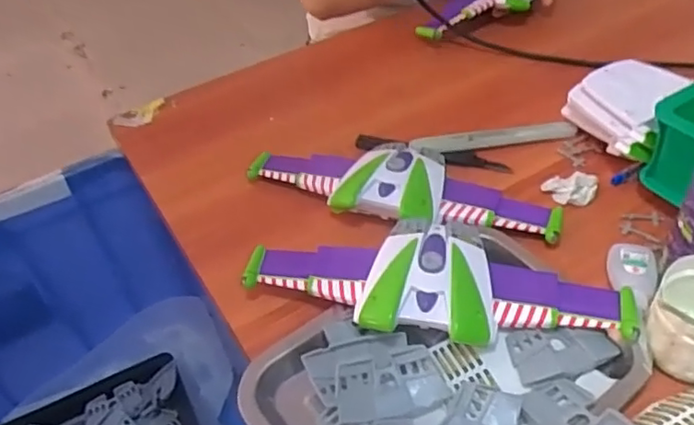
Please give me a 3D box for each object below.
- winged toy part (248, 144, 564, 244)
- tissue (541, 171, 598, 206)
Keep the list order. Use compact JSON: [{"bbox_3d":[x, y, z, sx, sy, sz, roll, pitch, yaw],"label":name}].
[{"bbox_3d":[0.043,-0.029,0.555,0.288,0.033,0.105,9,45,16],"label":"winged toy part"},{"bbox_3d":[0.207,-0.021,0.559,0.047,0.011,0.030,-14,44,-7],"label":"tissue"}]

